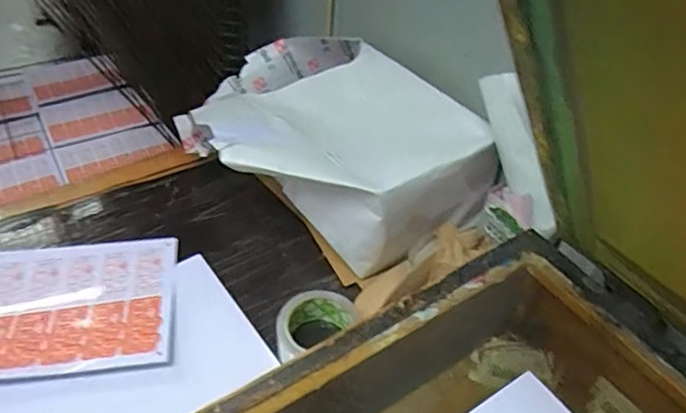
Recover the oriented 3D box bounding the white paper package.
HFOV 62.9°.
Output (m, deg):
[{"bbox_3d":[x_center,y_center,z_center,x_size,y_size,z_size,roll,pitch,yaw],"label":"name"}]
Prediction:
[{"bbox_3d":[-0.030,-0.081,0.840,0.335,0.165,0.401,-22,49,-24],"label":"white paper package"}]

